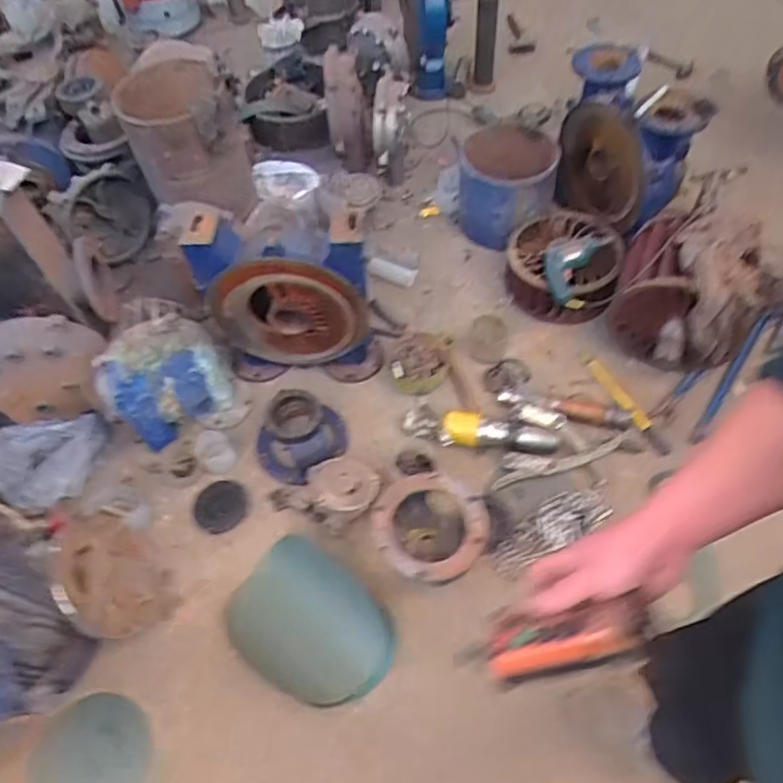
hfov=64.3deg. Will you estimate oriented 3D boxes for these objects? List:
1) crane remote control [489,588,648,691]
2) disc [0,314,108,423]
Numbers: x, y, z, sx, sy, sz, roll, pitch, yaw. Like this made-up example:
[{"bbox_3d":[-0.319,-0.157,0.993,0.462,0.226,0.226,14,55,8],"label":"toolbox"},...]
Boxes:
[{"bbox_3d":[0.155,0.225,0.571,0.152,0.036,0.065,-26,52,30],"label":"crane remote control"},{"bbox_3d":[-0.877,-0.047,1.543,0.278,0.294,0.052,0,34,-31],"label":"disc"}]

